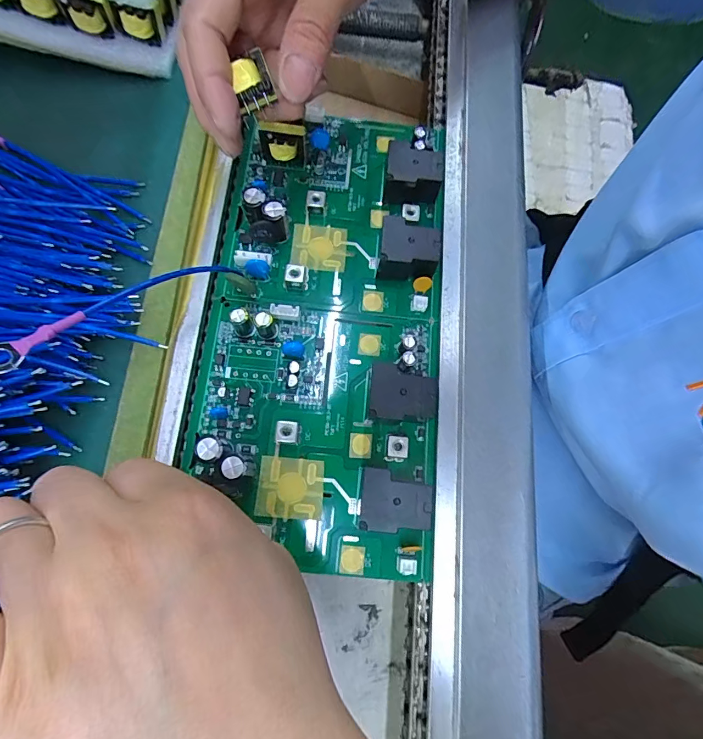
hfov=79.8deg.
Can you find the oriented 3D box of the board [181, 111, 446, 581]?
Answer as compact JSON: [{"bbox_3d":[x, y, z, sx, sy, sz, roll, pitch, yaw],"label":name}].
[{"bbox_3d":[-0.016,-0.033,0.219,0.123,0.028,0.250,5,74,-3],"label":"board"}]

